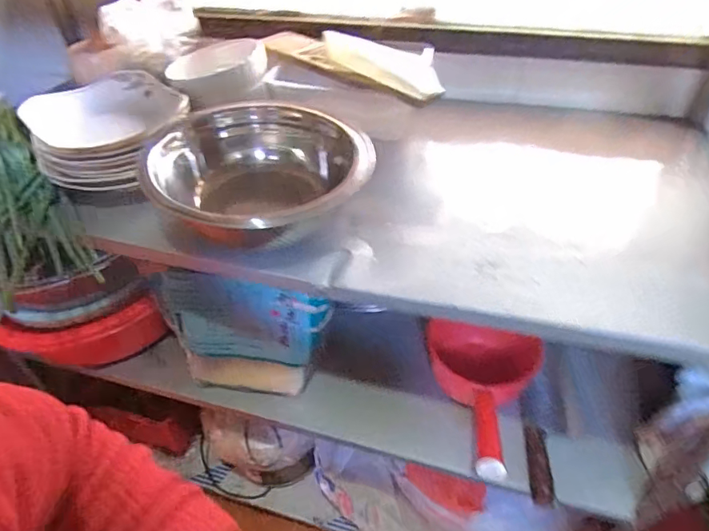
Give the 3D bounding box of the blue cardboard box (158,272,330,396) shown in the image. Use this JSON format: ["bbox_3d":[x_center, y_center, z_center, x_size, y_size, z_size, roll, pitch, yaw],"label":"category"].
[{"bbox_3d":[-0.174,0.123,0.788,0.261,0.199,0.062,1,43,5],"label":"blue cardboard box"}]

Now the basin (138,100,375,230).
[{"bbox_3d":[-0.118,-0.104,0.605,0.242,0.102,0.257,-2,43,2],"label":"basin"}]

